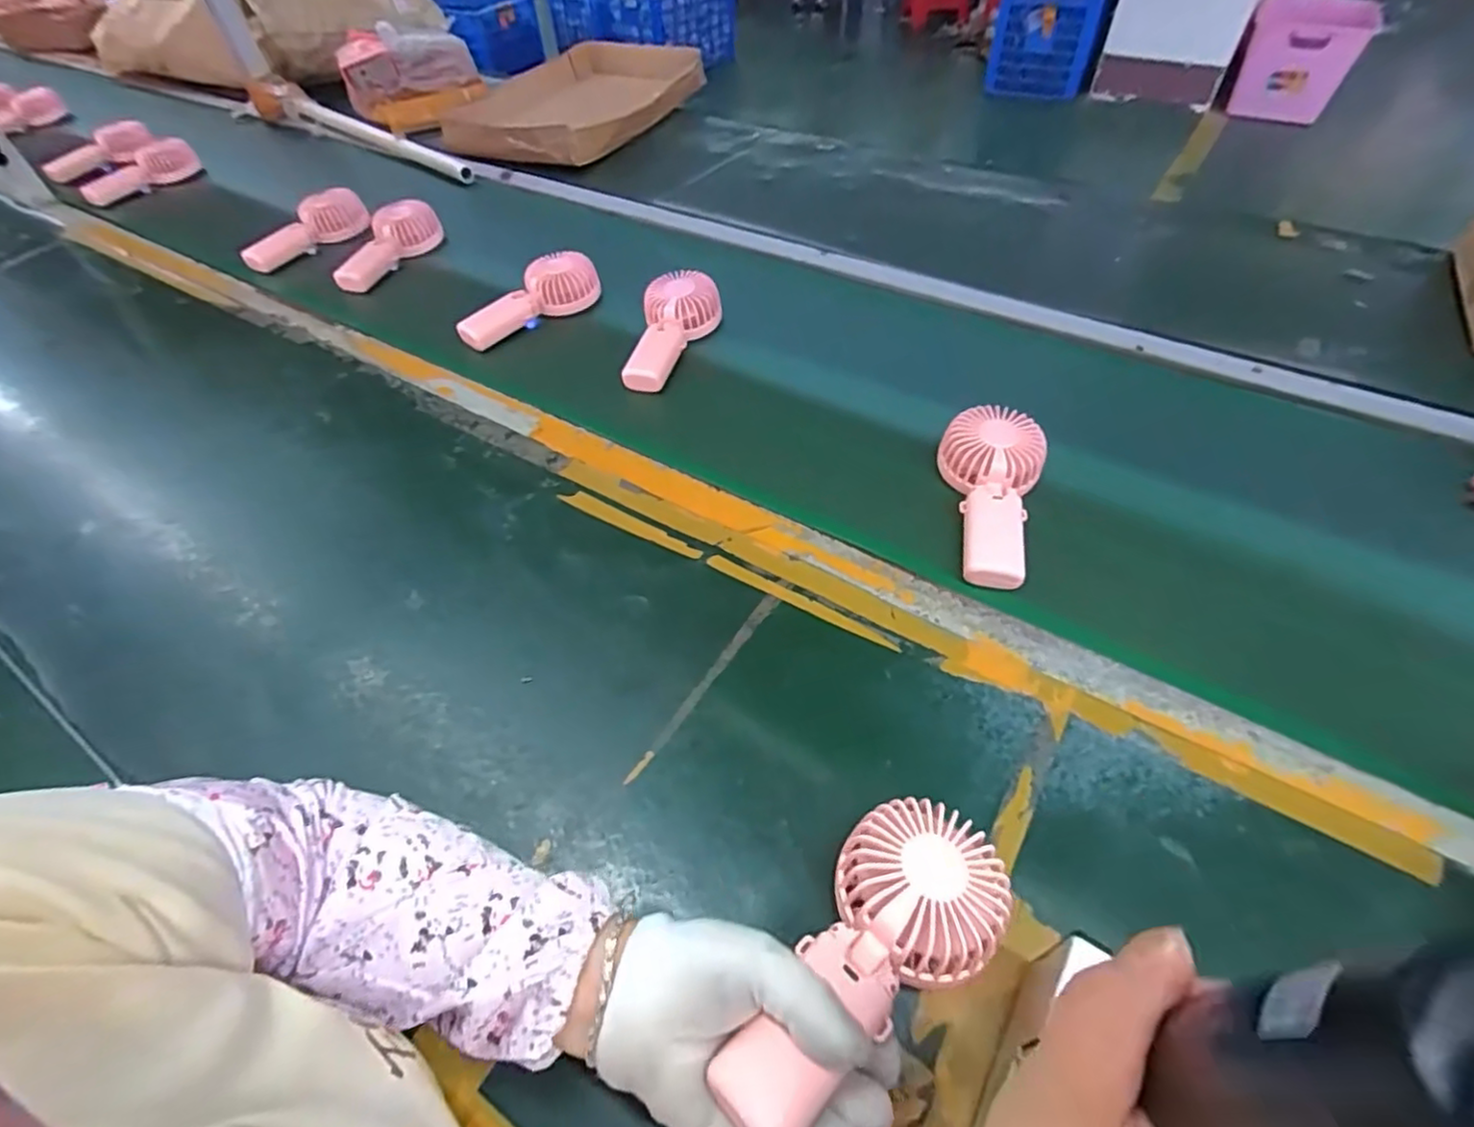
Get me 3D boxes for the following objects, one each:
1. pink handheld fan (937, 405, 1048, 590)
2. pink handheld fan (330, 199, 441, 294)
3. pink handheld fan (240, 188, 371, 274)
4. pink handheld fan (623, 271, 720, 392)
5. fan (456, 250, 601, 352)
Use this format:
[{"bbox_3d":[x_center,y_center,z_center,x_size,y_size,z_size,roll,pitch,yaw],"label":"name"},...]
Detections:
[{"bbox_3d":[0.216,-0.062,0.556,0.083,0.033,0.174,10,55,11],"label":"pink handheld fan"},{"bbox_3d":[-0.487,-0.428,0.902,0.078,0.068,0.170,28,60,21],"label":"pink handheld fan"},{"bbox_3d":[-0.614,-0.473,0.928,0.173,0.053,0.064,-31,58,-18],"label":"pink handheld fan"},{"bbox_3d":[-0.072,-0.259,0.740,0.081,0.051,0.175,6,55,8],"label":"pink handheld fan"},{"bbox_3d":[-0.255,-0.317,0.803,0.182,0.059,0.067,-33,59,-19],"label":"fan"}]

